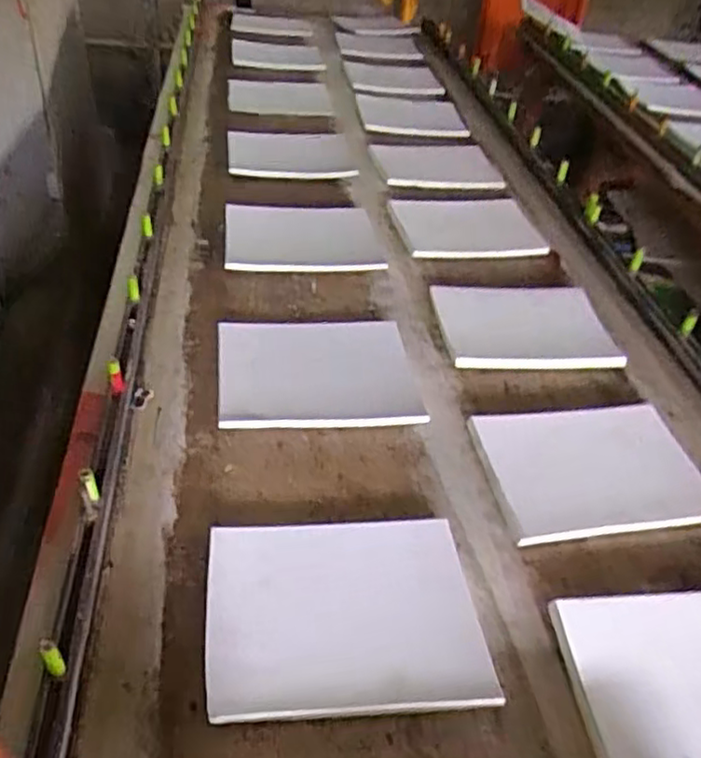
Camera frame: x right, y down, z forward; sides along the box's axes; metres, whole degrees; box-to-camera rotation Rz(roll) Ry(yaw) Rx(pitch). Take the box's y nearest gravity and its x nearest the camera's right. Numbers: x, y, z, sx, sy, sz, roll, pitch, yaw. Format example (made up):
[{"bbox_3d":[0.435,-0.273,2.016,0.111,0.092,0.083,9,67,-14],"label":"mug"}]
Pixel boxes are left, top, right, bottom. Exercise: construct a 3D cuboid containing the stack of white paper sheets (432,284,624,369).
[{"bbox_3d":[0.270,-0.089,1.062,0.261,0.013,0.198,-2,41,-6],"label":"stack of white paper sheets"}]

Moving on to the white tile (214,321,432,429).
[{"bbox_3d":[-0.048,-0.014,0.953,0.270,0.017,0.211,-1,45,-11],"label":"white tile"}]

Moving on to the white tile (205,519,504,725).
[{"bbox_3d":[-0.009,0.231,0.677,0.263,0.011,0.206,-3,43,-5],"label":"white tile"}]

